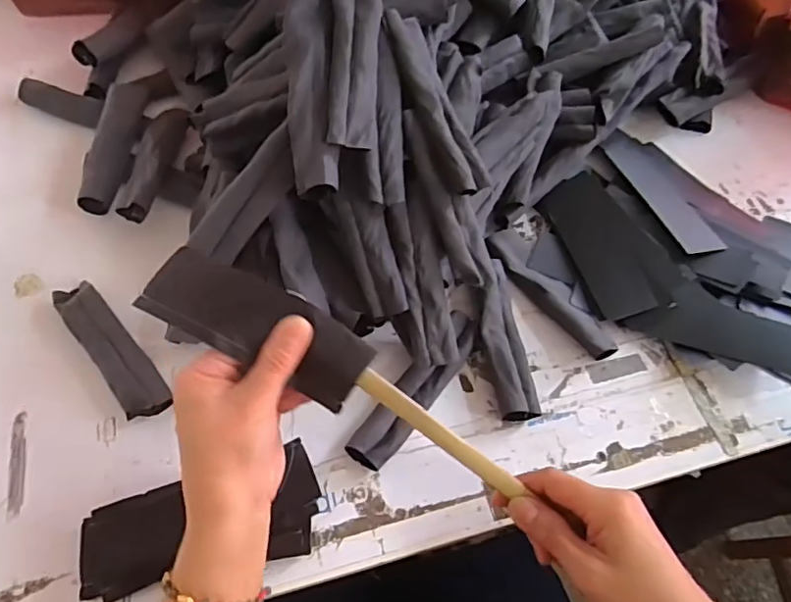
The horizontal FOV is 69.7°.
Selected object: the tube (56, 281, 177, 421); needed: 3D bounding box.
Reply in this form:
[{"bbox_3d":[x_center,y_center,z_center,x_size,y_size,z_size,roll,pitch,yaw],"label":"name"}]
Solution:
[{"bbox_3d":[-0.232,0.039,0.465,0.035,0.018,0.144,-36,67,-20],"label":"tube"}]

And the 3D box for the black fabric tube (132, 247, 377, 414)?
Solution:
[{"bbox_3d":[-0.086,0.014,0.358,0.143,0.026,0.051,26,90,-3],"label":"black fabric tube"}]

